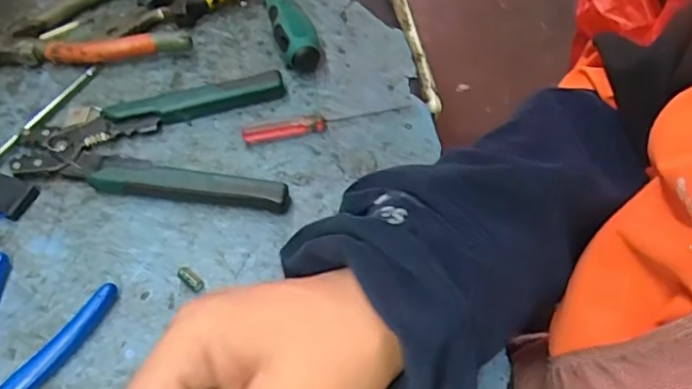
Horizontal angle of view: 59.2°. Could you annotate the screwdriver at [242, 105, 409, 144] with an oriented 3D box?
[{"bbox_3d":[-0.014,-0.051,0.419,0.113,0.009,0.012,-12,57,-7],"label":"screwdriver"}]

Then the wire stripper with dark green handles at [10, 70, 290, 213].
[{"bbox_3d":[-0.123,-0.047,0.418,0.179,0.018,0.112,5,56,4],"label":"wire stripper with dark green handles"}]

